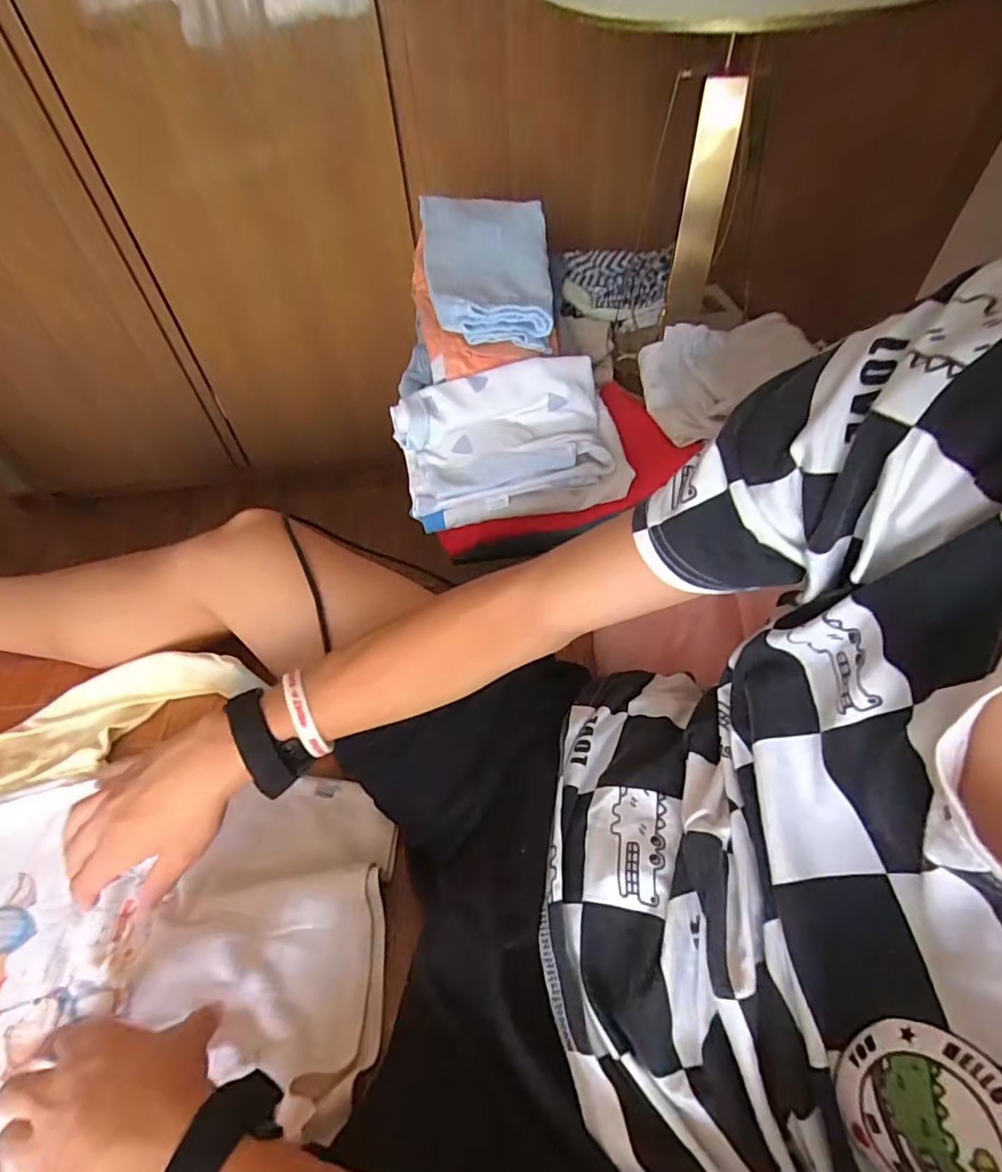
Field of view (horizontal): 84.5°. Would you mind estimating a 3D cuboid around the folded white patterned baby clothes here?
[{"bbox_3d":[0.010,-0.161,0.598,0.233,0.093,0.148,-12,50,-6],"label":"folded white patterned baby clothes"}]

